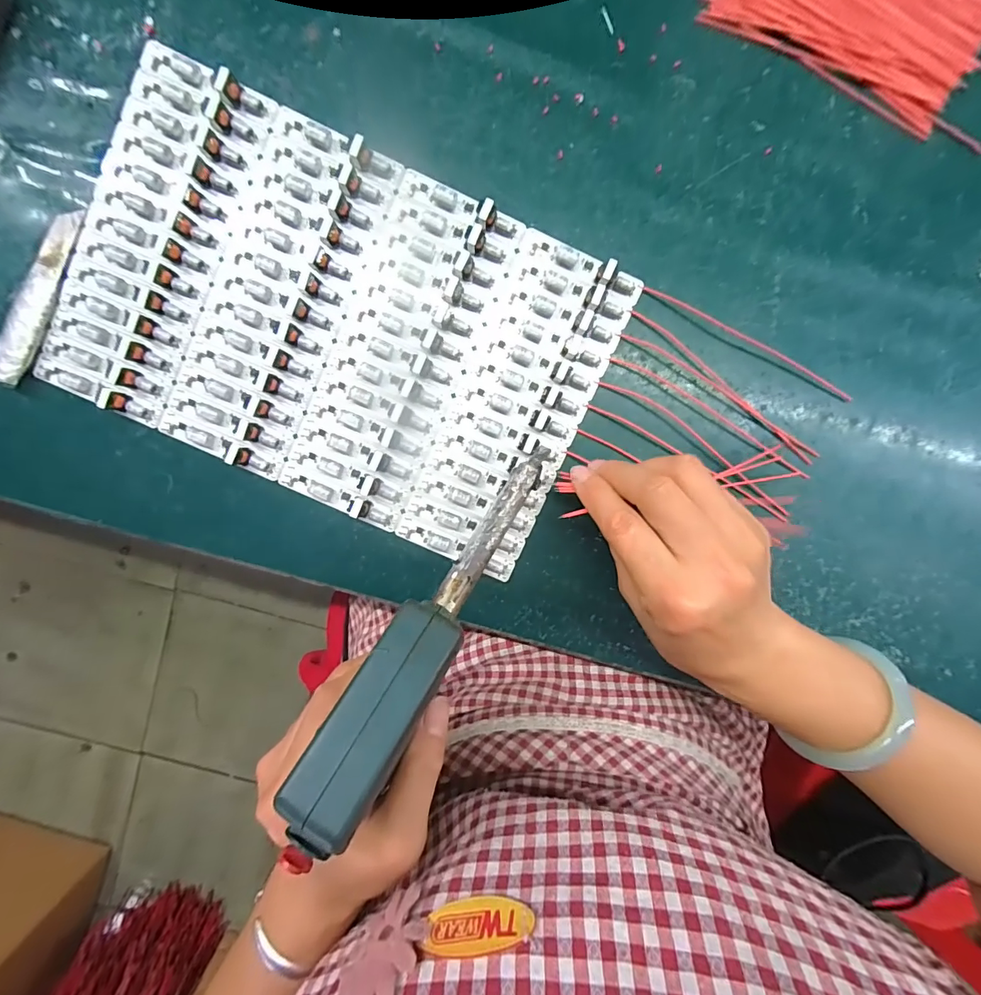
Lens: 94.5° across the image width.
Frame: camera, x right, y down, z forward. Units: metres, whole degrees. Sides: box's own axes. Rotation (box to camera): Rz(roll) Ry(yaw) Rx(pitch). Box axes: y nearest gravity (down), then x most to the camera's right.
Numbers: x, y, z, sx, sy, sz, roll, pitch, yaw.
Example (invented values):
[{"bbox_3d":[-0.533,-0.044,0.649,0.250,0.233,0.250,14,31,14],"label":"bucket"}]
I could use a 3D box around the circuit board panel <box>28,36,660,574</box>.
[{"bbox_3d":[-0.081,-0.095,0.256,0.289,0.013,0.187,25,95,-3],"label":"circuit board panel"}]

